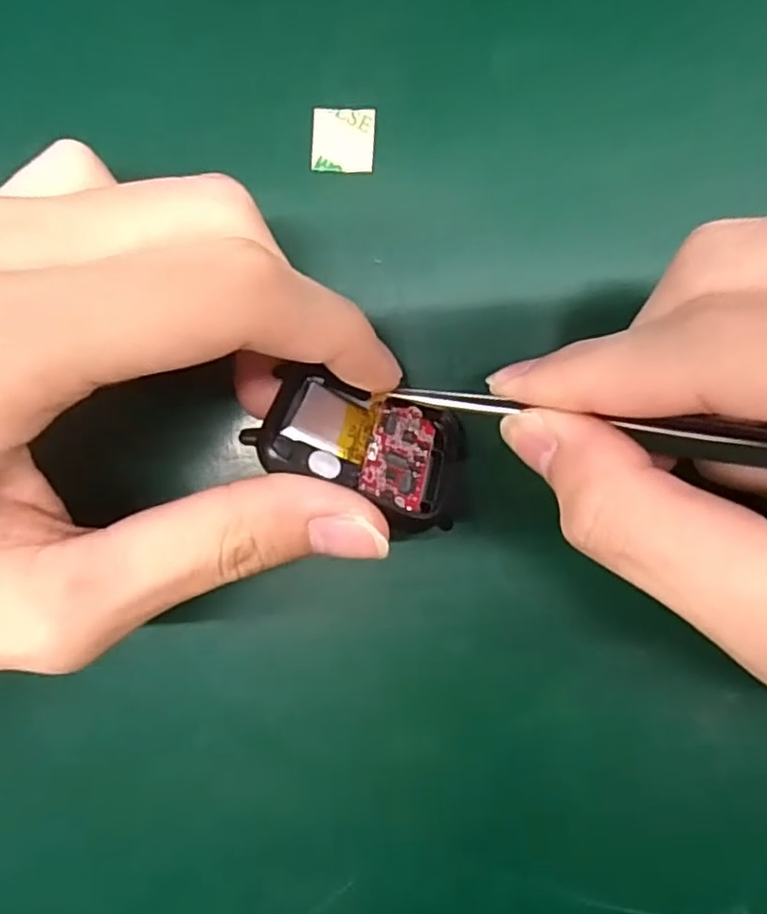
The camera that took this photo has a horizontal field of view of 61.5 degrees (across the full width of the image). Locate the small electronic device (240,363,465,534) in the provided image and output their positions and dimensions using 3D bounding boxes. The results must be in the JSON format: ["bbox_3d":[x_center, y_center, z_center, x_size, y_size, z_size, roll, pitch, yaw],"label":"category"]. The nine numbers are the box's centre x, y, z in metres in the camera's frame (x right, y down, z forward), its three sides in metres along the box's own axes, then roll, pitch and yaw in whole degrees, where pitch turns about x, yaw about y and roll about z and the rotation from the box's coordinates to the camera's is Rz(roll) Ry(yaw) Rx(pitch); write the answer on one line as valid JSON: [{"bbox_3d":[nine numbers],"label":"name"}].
[{"bbox_3d":[-0.004,-0.004,0.146,0.046,0.036,0.005,24,138,-10],"label":"small electronic device"}]

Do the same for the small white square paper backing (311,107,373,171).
[{"bbox_3d":[-0.010,-0.079,0.160,0.015,0.004,0.015,2,91,3],"label":"small white square paper backing"}]

